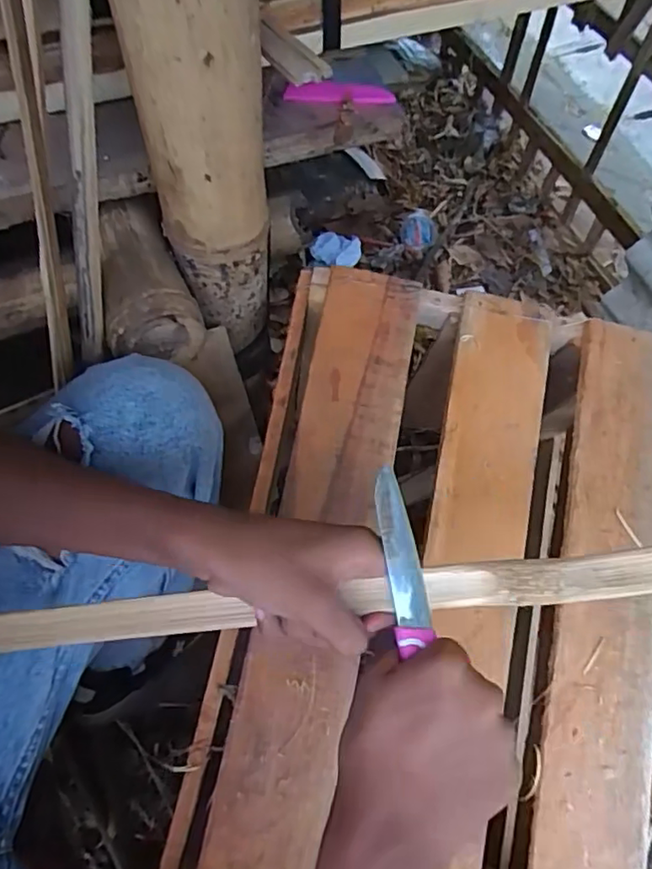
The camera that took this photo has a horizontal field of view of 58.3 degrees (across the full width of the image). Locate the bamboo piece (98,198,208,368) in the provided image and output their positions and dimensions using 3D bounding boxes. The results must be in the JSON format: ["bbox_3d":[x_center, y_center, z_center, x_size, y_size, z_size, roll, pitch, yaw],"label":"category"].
[{"bbox_3d":[-0.159,-0.127,0.503,0.076,0.061,0.140,-19,67,-11],"label":"bamboo piece"}]

